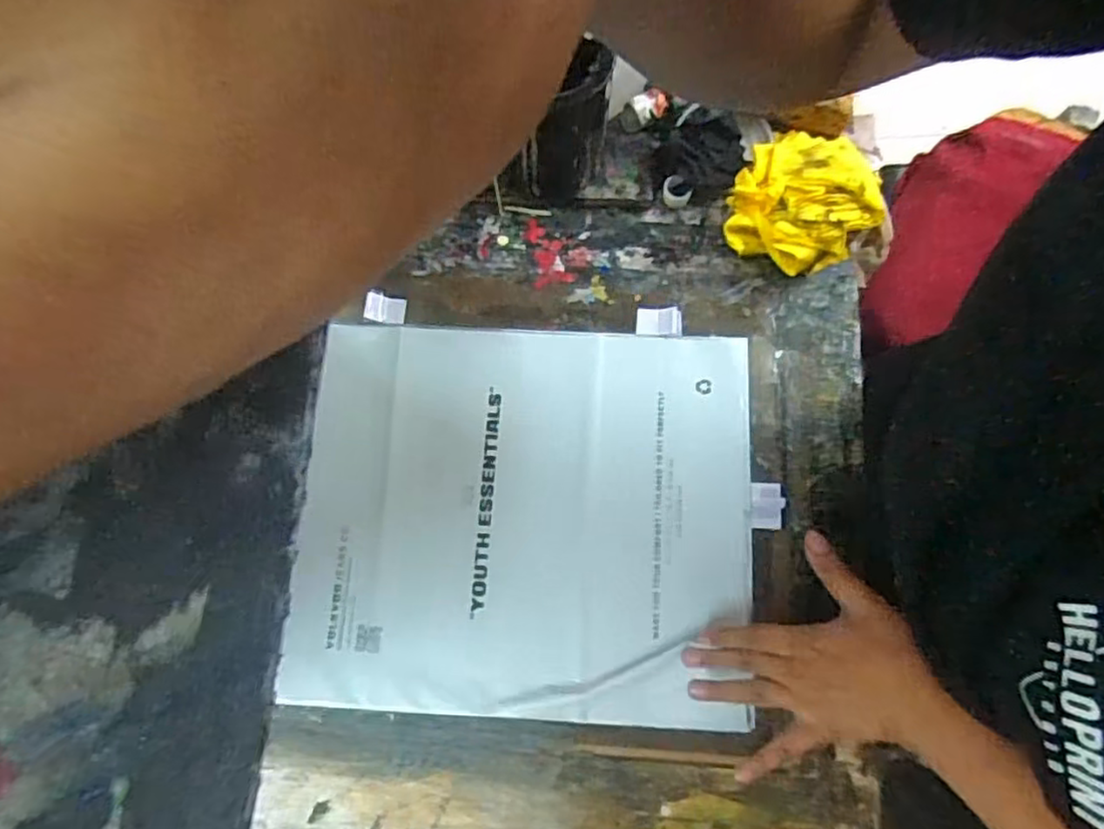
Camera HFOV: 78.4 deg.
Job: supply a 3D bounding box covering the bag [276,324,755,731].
[{"bbox_3d":[-0.023,0.087,0.604,0.391,0.013,0.336,3,76,2],"label":"bag"}]

